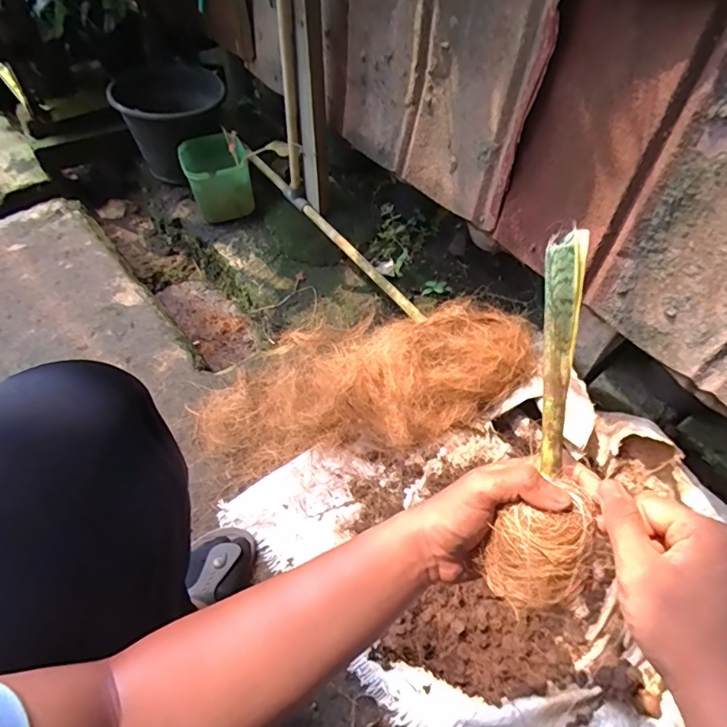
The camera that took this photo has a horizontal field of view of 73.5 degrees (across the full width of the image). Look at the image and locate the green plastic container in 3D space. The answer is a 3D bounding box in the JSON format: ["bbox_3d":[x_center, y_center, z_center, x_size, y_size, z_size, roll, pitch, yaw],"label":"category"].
[{"bbox_3d":[-0.368,-0.473,1.236,0.152,0.183,0.141,-19,56,-11],"label":"green plastic container"}]

